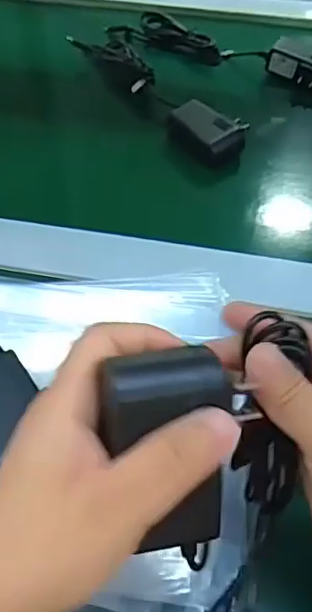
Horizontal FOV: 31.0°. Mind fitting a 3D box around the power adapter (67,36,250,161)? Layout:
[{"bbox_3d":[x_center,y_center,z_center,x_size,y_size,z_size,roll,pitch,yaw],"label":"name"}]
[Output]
[{"bbox_3d":[-0.002,-0.222,0.593,0.059,0.042,0.251,-33,59,-22],"label":"power adapter"}]

